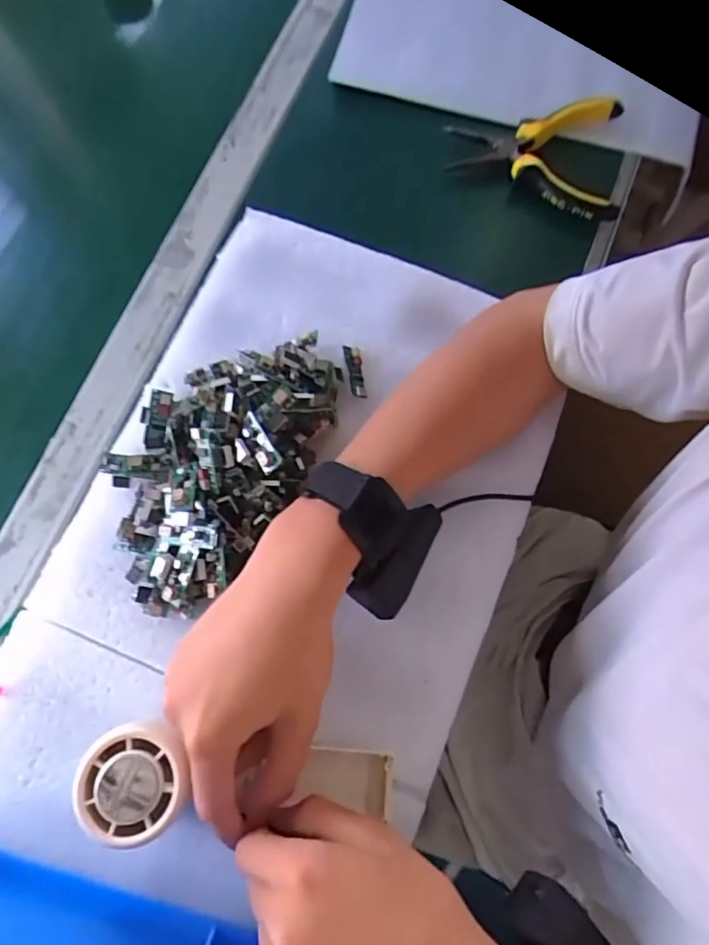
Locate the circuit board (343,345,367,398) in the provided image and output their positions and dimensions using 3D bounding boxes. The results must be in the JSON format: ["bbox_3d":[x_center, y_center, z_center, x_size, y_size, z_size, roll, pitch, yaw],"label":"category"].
[{"bbox_3d":[0.000,-0.072,0.376,0.010,0.006,0.043,-9,76,-1],"label":"circuit board"}]

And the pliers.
[{"bbox_3d":[0.147,-0.264,0.436,0.137,0.019,0.109,7,76,3],"label":"pliers"}]

